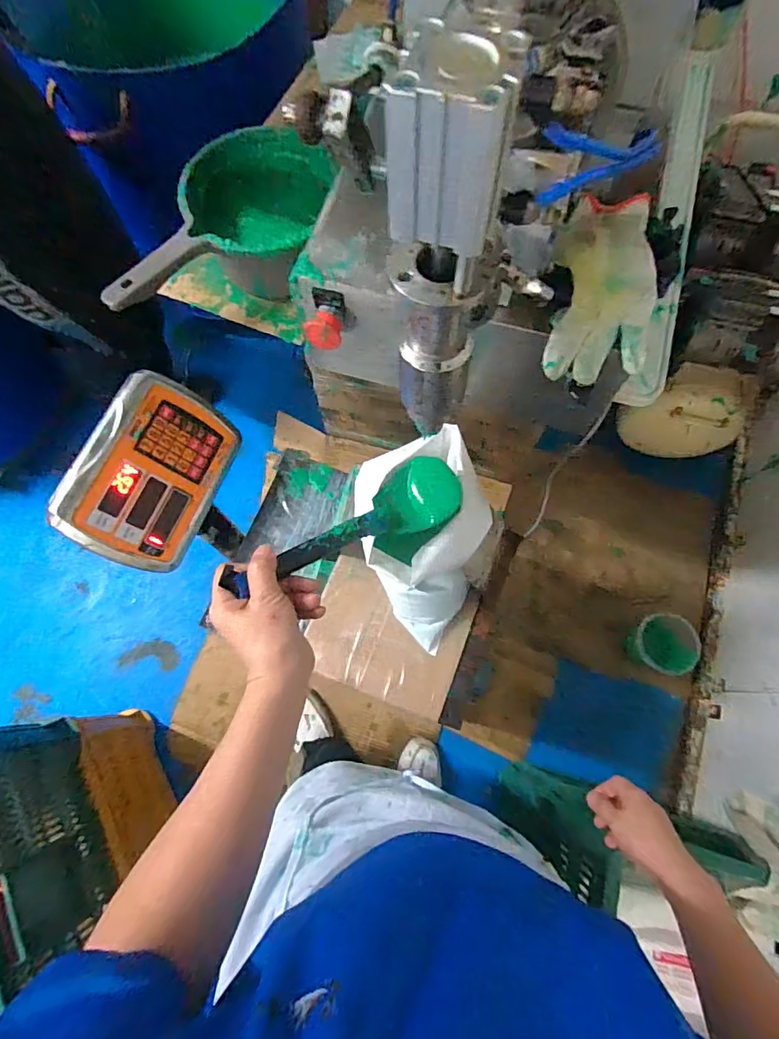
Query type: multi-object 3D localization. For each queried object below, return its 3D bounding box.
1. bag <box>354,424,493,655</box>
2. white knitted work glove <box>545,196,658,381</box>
[{"bbox_3d":[0.046,0.043,0.648,0.149,0.239,0.226,-19,73,-6],"label":"bag"},{"bbox_3d":[0.185,-0.207,0.439,0.092,0.065,0.147,-1,72,-1],"label":"white knitted work glove"}]

